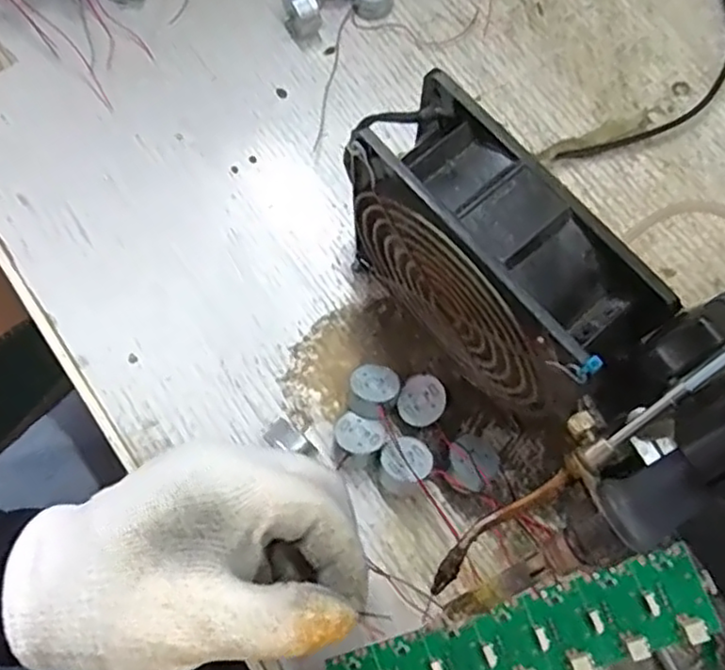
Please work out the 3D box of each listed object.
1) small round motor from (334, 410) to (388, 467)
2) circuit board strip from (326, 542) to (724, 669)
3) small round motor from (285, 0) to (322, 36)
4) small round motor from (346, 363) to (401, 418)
[{"bbox_3d":[-0.002,0.049,0.309,0.023,0.019,0.022,0,74,0],"label":"small round motor"},{"bbox_3d":[0.054,0.110,0.236,0.137,0.009,0.032,-20,75,9],"label":"circuit board strip"},{"bbox_3d":[-0.033,-0.181,0.372,0.018,0.019,0.018,0,74,0],"label":"small round motor"},{"bbox_3d":[0.006,0.027,0.316,0.023,0.018,0.024,0,74,0],"label":"small round motor"}]

